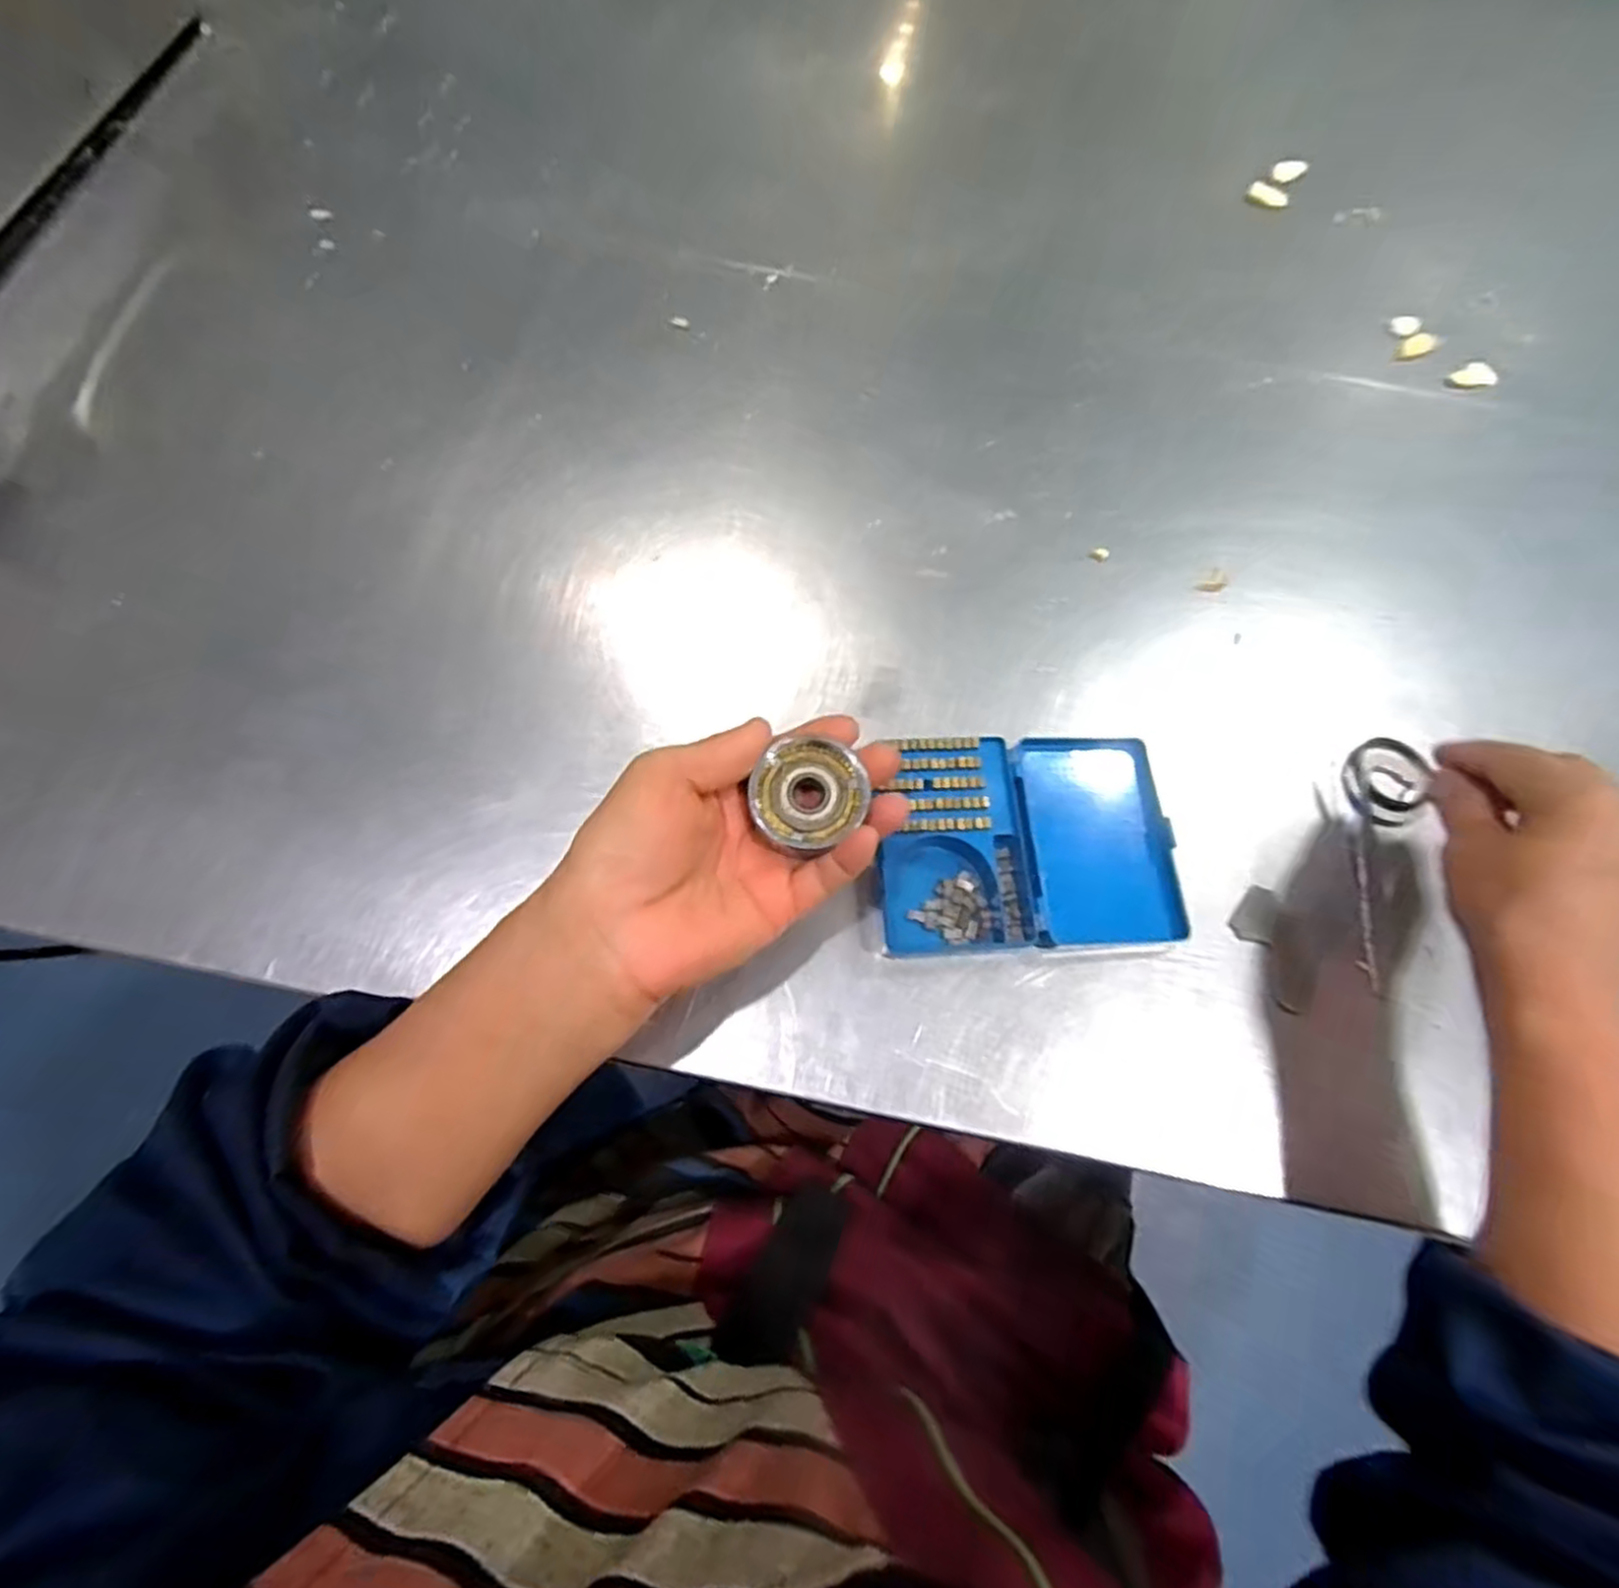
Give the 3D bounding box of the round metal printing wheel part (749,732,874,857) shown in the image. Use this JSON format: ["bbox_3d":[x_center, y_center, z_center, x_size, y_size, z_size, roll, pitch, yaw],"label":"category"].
[{"bbox_3d":[0.000,0.000,0.308,0.043,0.009,0.043,16,69,3],"label":"round metal printing wheel part"}]

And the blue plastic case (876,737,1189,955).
[{"bbox_3d":[0.104,0.021,0.366,0.143,0.023,0.101,-3,69,-4],"label":"blue plastic case"}]

